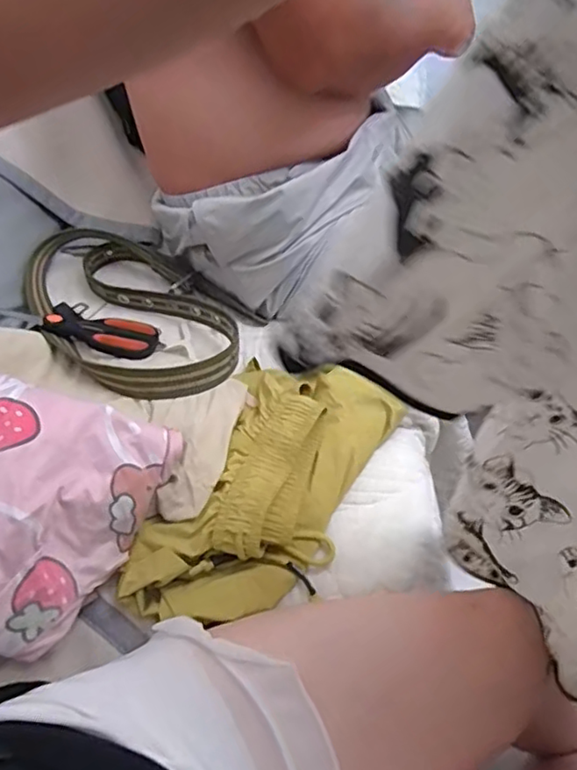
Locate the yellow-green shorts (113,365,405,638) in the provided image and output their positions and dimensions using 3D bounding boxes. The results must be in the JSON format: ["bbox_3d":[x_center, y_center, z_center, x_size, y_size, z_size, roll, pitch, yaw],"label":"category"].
[{"bbox_3d":[-0.012,0.088,0.607,0.180,0.046,0.324,20,59,15],"label":"yellow-green shorts"}]

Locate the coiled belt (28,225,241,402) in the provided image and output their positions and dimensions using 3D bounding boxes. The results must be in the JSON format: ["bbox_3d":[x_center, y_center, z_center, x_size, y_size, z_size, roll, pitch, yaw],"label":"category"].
[{"bbox_3d":[-0.192,-0.086,0.736,0.180,0.071,0.316,-40,63,-22],"label":"coiled belt"}]

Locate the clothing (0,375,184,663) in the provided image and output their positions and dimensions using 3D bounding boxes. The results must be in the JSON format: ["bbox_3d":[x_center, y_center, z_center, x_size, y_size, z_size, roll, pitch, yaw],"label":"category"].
[{"bbox_3d":[-0.227,0.108,0.545,0.178,0.078,0.216,19,59,15],"label":"clothing"}]

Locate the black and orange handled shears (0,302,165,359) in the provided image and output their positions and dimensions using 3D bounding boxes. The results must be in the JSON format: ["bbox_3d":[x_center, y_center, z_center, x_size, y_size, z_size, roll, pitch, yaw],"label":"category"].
[{"bbox_3d":[-0.254,-0.077,0.750,0.213,0.024,0.082,18,34,10],"label":"black and orange handled shears"}]

